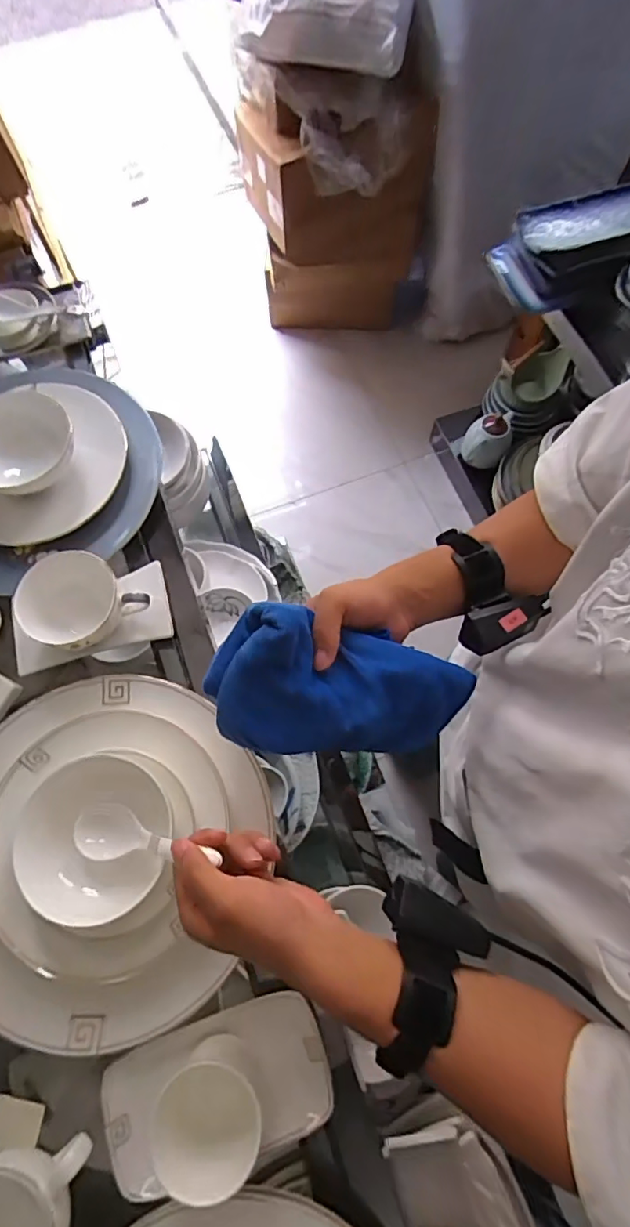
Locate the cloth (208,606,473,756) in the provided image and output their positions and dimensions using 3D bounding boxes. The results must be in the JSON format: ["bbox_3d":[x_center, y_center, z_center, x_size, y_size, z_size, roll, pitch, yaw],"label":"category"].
[{"bbox_3d":[0.024,0.057,0.401,0.195,0.062,0.093,10,70,-15],"label":"cloth"}]

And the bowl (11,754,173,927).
[{"bbox_3d":[-0.164,0.168,0.405,0.103,0.051,0.107,0,71,1],"label":"bowl"}]

